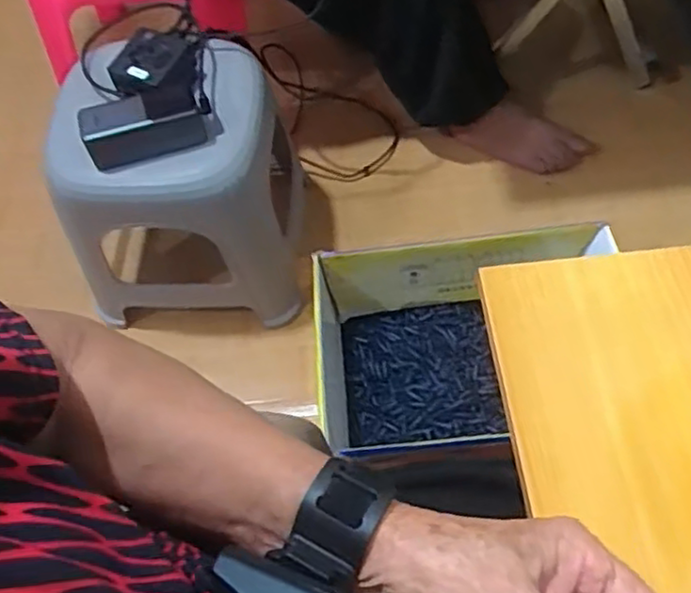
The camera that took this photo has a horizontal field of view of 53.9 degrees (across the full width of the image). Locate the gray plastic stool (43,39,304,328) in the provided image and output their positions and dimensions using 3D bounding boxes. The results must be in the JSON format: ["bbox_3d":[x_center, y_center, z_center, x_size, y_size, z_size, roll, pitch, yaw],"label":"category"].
[{"bbox_3d":[-0.210,-0.142,0.929,0.271,0.304,0.253,-3,61,2],"label":"gray plastic stool"}]

